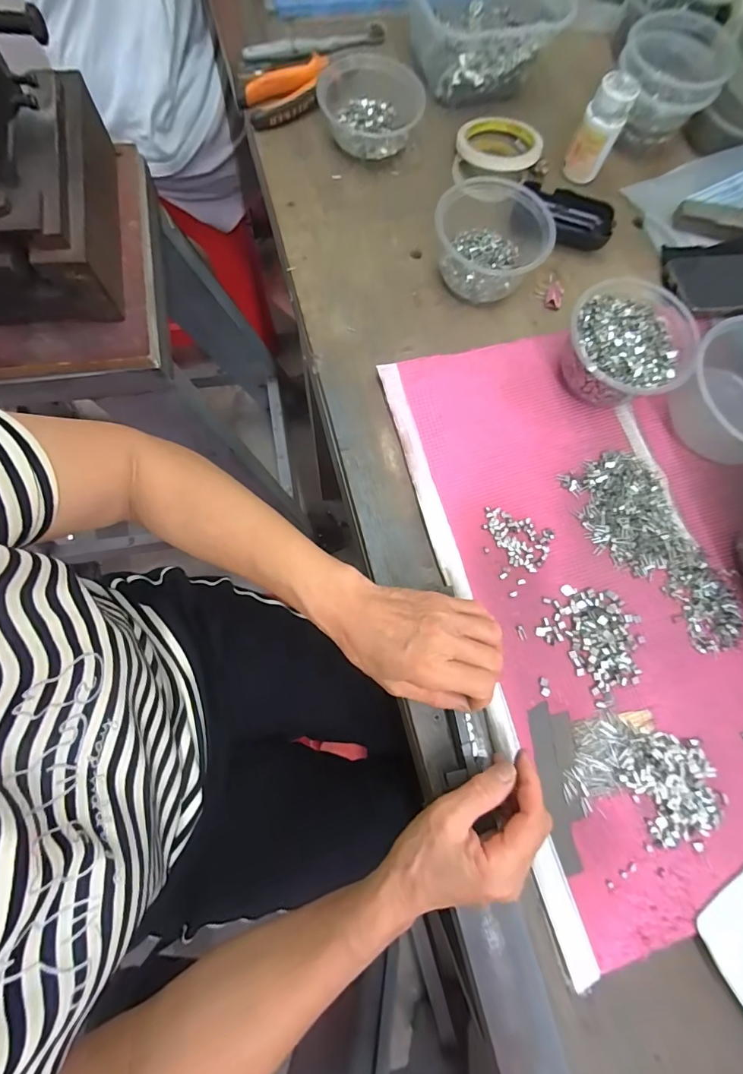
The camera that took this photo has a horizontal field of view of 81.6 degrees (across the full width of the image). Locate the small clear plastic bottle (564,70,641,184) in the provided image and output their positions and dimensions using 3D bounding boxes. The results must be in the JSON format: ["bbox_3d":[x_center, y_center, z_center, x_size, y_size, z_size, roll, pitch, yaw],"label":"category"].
[{"bbox_3d":[0.254,-0.451,0.475,0.037,0.073,0.044,42,77,6],"label":"small clear plastic bottle"}]

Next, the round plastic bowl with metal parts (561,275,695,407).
[{"bbox_3d":[0.241,-0.182,0.414,0.108,0.063,0.118,1,76,-4],"label":"round plastic bowl with metal parts"}]

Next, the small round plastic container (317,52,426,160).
[{"bbox_3d":[0.000,-0.493,0.492,0.114,0.040,0.115,1,76,-4],"label":"small round plastic container"}]

